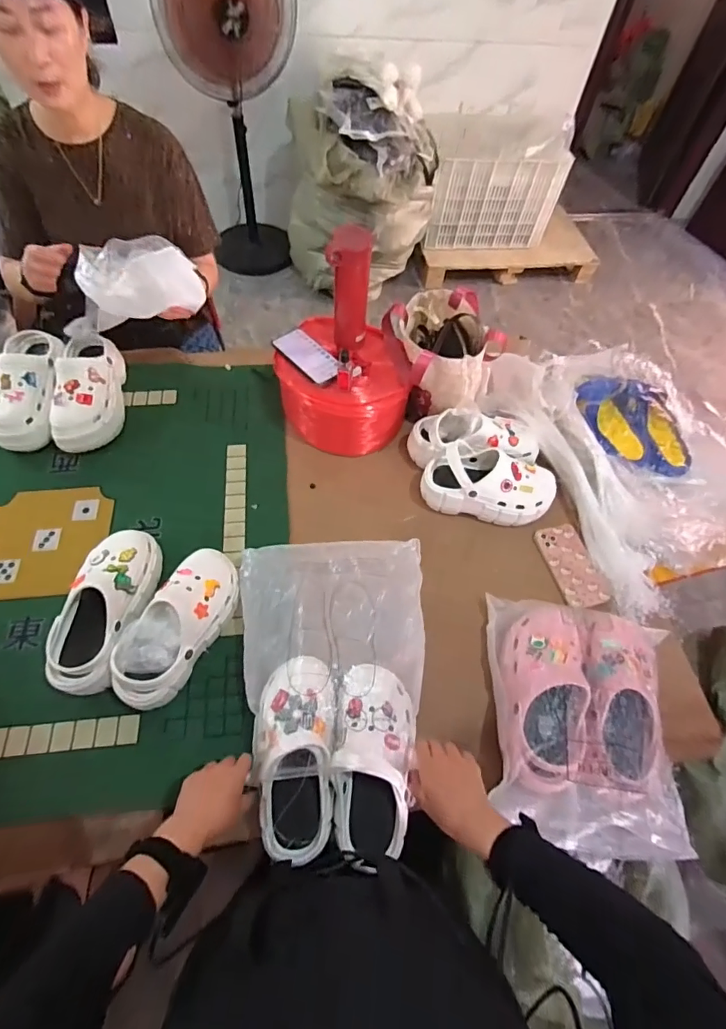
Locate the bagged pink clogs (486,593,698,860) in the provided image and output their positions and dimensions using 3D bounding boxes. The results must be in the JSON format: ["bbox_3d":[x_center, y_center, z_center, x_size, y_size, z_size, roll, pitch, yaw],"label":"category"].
[{"bbox_3d":[0.332,0.298,0.700,0.265,0.112,0.336,9,59,1],"label":"bagged pink clogs"}]

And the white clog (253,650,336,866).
[{"bbox_3d":[-0.090,0.311,0.610,0.104,0.075,0.230,1,71,-4],"label":"white clog"}]

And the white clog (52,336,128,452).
[{"bbox_3d":[-0.557,-0.248,0.958,0.109,0.101,0.248,2,74,-4],"label":"white clog"}]

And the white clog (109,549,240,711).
[{"bbox_3d":[-0.284,0.171,0.729,0.094,0.092,0.252,24,61,9],"label":"white clog"}]

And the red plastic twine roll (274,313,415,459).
[{"bbox_3d":[-0.039,-0.269,0.997,0.256,0.163,0.227,9,59,0],"label":"red plastic twine roll"}]

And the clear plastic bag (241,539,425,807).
[{"bbox_3d":[-0.045,0.193,0.691,0.274,0.071,0.338,1,60,-4],"label":"clear plastic bag"}]

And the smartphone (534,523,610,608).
[{"bbox_3d":[0.386,0.093,0.872,0.080,0.013,0.161,-12,61,-11],"label":"smartphone"}]

